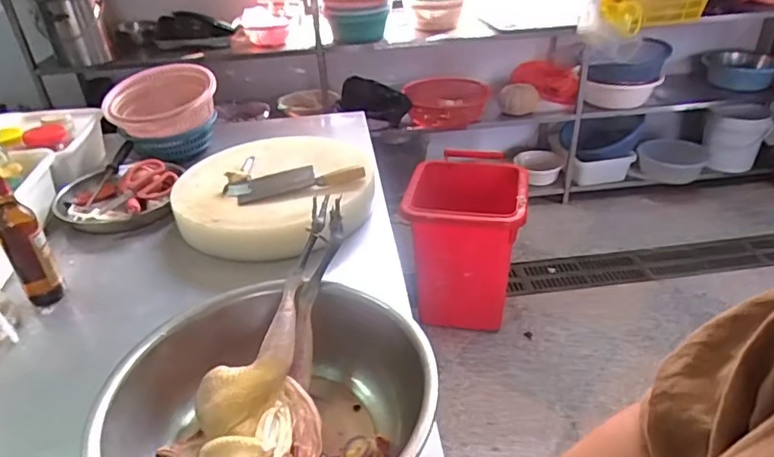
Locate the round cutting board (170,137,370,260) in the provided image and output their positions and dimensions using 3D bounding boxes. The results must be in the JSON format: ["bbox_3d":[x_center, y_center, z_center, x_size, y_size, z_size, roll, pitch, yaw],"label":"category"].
[{"bbox_3d":[-0.230,-0.083,1.179,0.403,0.092,0.341,4,33,12],"label":"round cutting board"}]

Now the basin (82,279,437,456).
[{"bbox_3d":[-0.130,0.222,0.655,0.364,0.126,0.378,-3,32,2],"label":"basin"}]

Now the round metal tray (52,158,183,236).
[{"bbox_3d":[-0.624,-0.087,1.270,0.258,0.064,0.254,-8,32,-6],"label":"round metal tray"}]

